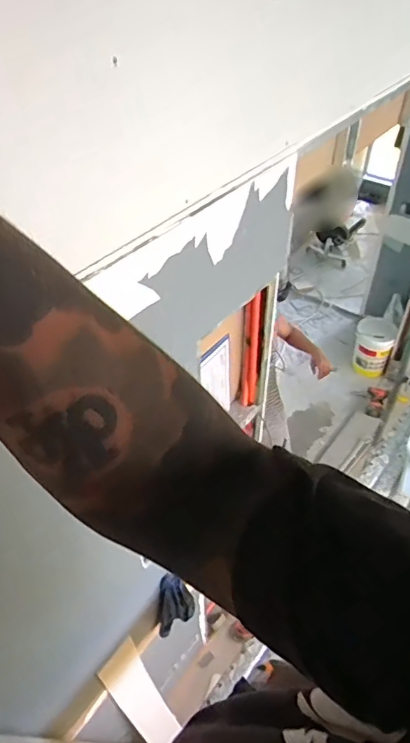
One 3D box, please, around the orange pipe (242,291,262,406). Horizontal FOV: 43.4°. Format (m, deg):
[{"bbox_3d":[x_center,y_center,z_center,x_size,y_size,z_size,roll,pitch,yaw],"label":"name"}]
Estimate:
[{"bbox_3d":[0.145,-0.058,1.603,0.050,0.411,0.058,1,44,1],"label":"orange pipe"}]

